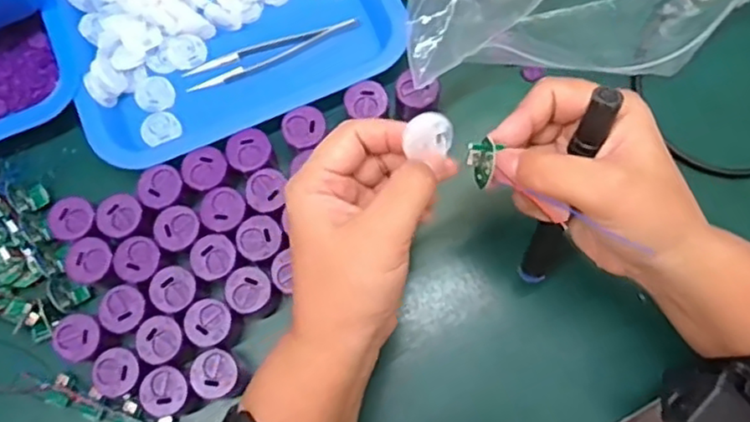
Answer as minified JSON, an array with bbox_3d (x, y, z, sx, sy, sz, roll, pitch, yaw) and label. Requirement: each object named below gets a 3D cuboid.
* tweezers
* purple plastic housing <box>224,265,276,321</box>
[{"bbox_3d":[-0.072,-0.113,0.457,0.122,0.010,0.020,-26,76,-5],"label":"tweezers"},{"bbox_3d":[-0.074,0.052,0.406,0.027,0.041,0.030,-25,76,-4],"label":"purple plastic housing"}]

